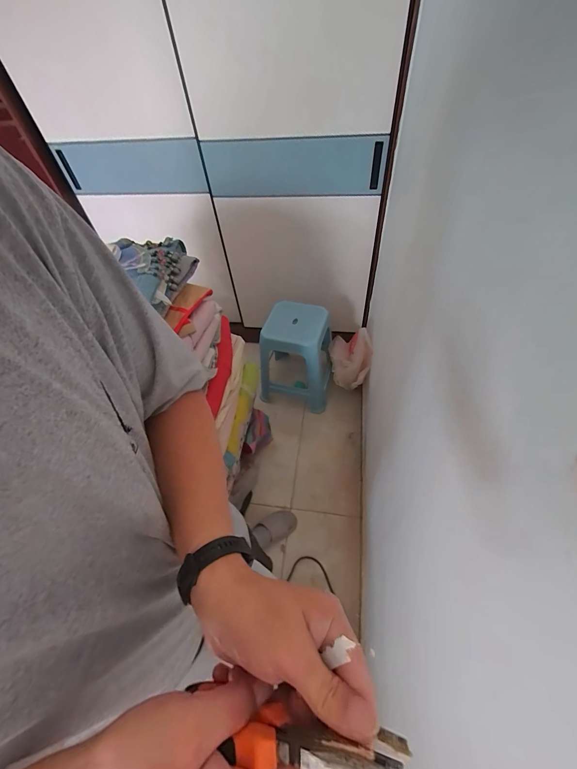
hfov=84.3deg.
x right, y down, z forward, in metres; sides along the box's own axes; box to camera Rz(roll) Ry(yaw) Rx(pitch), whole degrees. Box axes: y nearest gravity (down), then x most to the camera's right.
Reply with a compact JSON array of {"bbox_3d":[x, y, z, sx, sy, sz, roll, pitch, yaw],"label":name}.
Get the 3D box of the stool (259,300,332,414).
[{"bbox_3d":[0.040,-0.138,1.681,0.356,0.514,0.347,7,54,10],"label":"stool"}]

